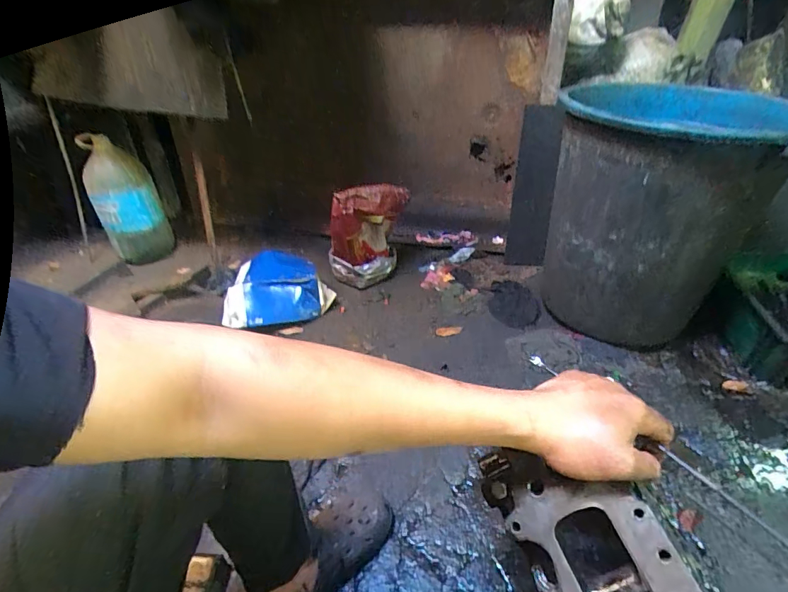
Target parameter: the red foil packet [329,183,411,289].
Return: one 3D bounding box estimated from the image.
[{"bbox_3d":[-0.073,-0.182,1.280,0.246,0.317,0.100,-16,39,-16],"label":"red foil packet"}]

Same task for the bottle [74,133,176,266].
[{"bbox_3d":[-0.945,-0.327,1.492,0.200,0.430,0.230,-24,41,-25],"label":"bottle"}]

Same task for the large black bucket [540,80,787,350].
[{"bbox_3d":[0.588,-0.176,0.997,0.398,0.526,0.414,17,42,26],"label":"large black bucket"}]

